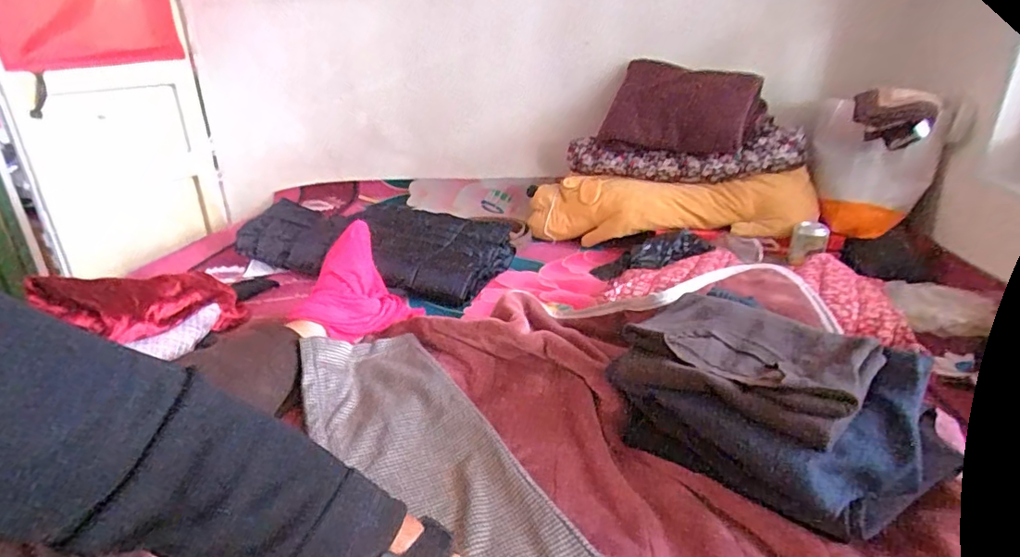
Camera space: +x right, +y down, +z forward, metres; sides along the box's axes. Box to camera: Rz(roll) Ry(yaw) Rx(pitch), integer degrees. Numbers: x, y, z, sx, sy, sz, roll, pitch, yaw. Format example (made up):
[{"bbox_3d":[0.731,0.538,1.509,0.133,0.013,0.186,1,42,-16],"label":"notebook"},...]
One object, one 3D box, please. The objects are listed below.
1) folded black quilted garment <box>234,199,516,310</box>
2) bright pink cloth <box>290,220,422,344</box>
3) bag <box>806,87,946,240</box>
[{"bbox_3d":[-0.307,-0.093,1.258,0.612,0.107,0.293,11,26,25],"label":"folded black quilted garment"},{"bbox_3d":[-0.267,0.014,0.918,0.130,0.197,0.205,9,25,20],"label":"bright pink cloth"},{"bbox_3d":[0.773,-0.250,1.168,0.237,0.283,0.100,14,28,30],"label":"bag"}]

